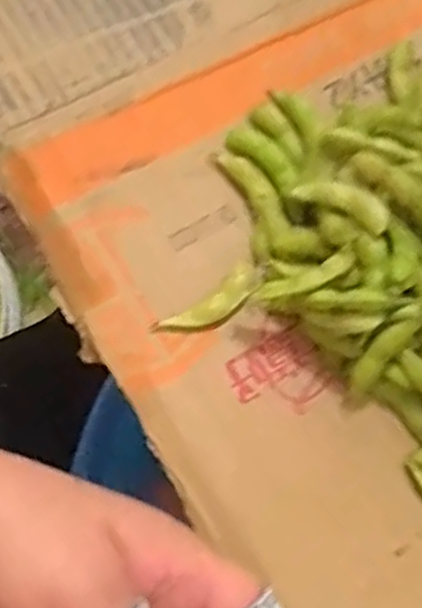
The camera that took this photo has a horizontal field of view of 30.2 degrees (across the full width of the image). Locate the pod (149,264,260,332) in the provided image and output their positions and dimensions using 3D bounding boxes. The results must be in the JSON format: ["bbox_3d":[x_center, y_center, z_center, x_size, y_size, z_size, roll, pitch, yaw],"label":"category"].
[{"bbox_3d":[0.000,0.002,0.330,0.048,0.007,0.016,-36,77,-11],"label":"pod"}]

